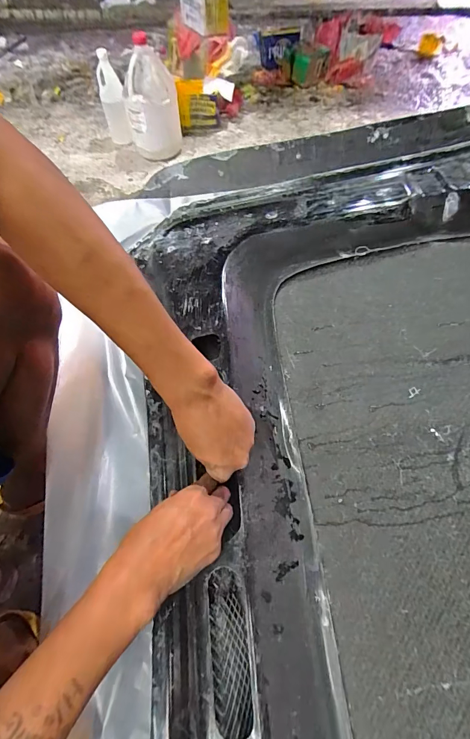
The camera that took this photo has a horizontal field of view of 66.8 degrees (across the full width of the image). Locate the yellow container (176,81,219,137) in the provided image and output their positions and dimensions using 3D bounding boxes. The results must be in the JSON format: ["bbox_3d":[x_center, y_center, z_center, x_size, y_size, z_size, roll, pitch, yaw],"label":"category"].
[{"bbox_3d":[-0.132,-0.954,1.306,0.143,0.138,0.082,-4,61,-4],"label":"yellow container"}]

